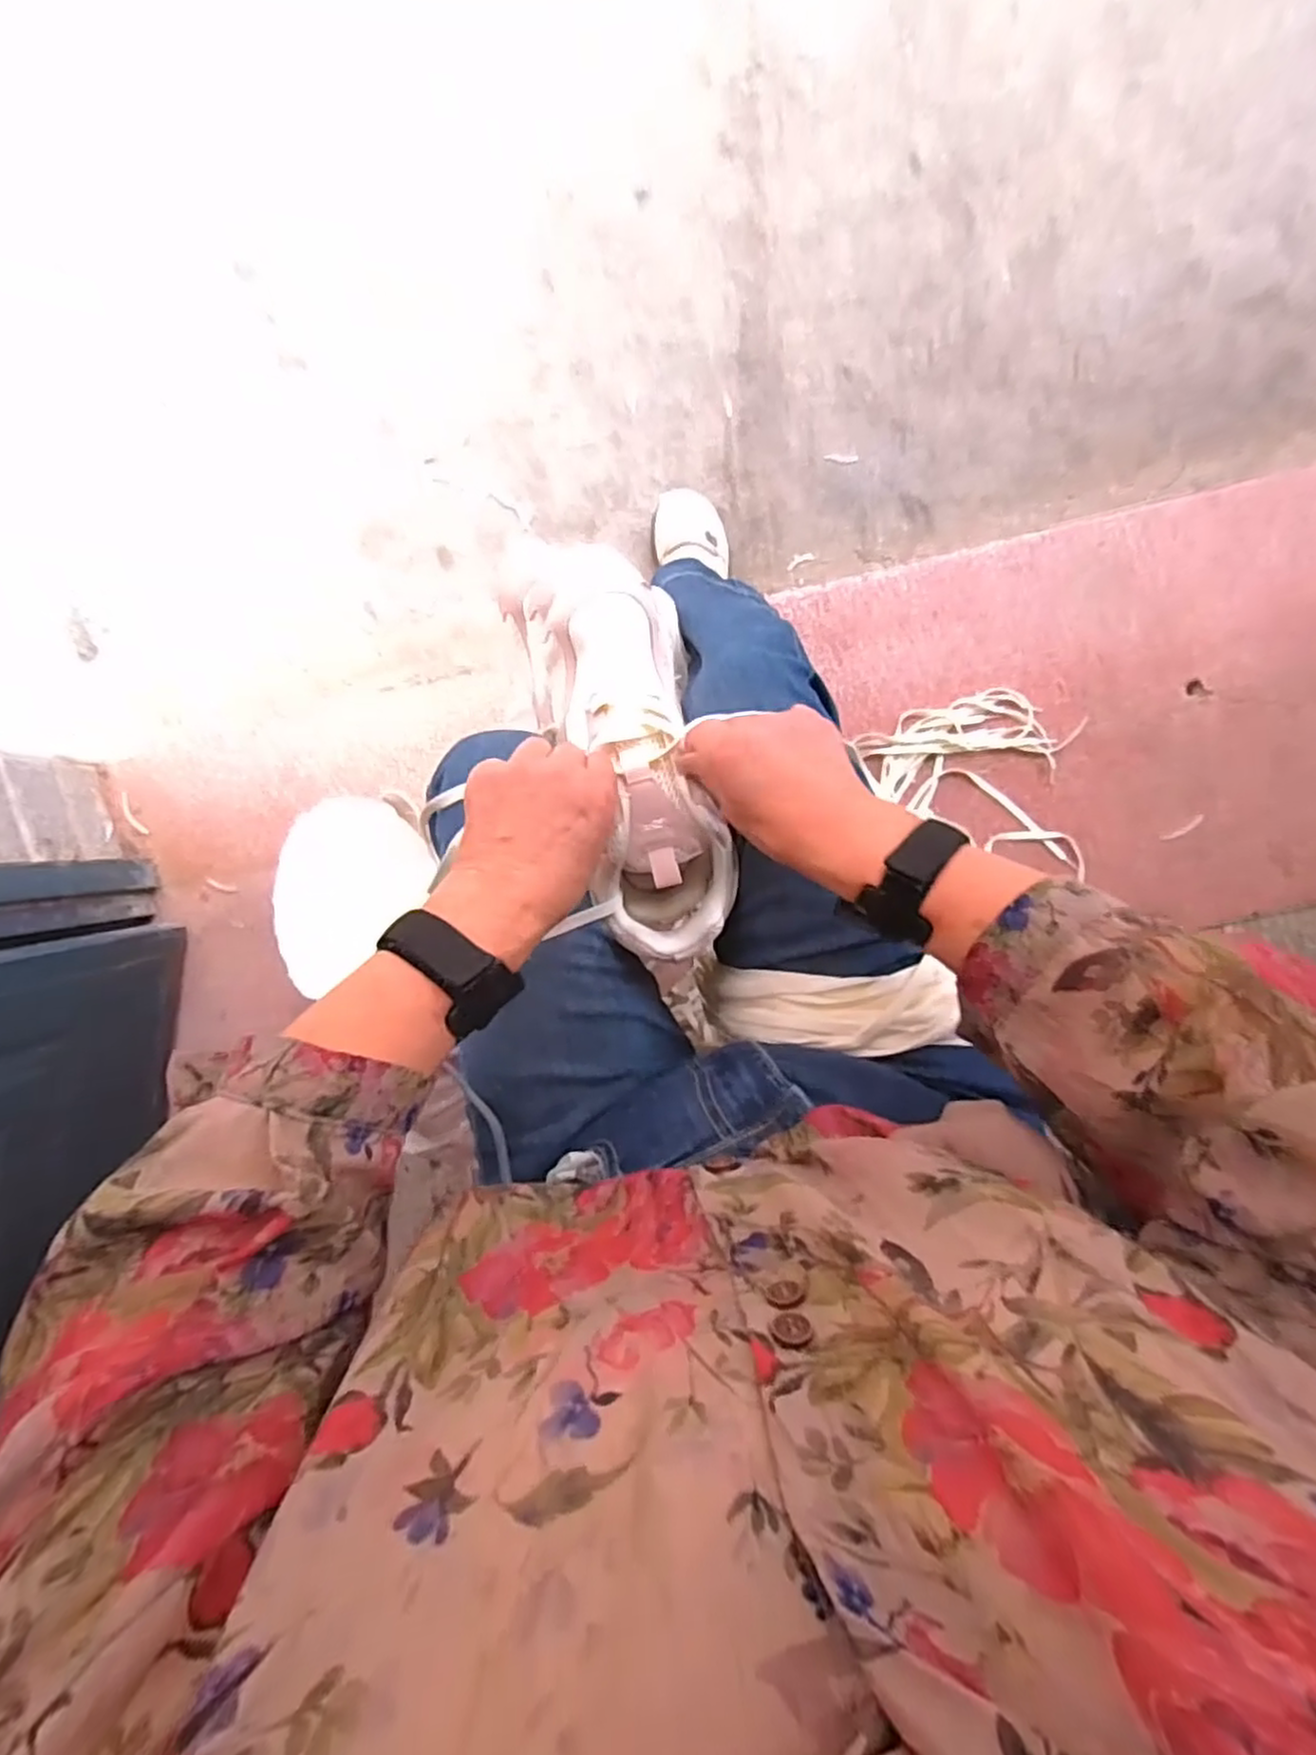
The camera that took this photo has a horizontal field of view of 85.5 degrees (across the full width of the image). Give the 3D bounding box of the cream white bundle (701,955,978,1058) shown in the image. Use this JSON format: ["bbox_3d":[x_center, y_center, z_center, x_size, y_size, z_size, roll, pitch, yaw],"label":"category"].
[{"bbox_3d":[0.098,0.080,0.442,0.158,0.024,0.050,-3,88,32],"label":"cream white bundle"}]

